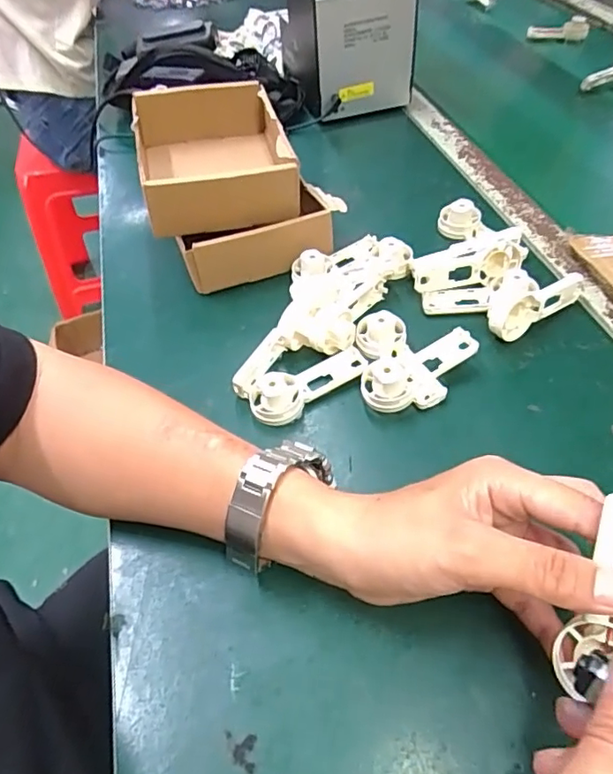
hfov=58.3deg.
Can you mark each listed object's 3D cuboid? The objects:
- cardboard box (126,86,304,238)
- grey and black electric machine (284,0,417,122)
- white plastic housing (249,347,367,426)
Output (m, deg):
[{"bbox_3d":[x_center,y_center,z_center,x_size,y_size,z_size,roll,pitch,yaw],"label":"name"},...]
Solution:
[{"bbox_3d":[-0.088,-0.218,0.516,0.128,0.065,0.175,-12,49,-6],"label":"cardboard box"},{"bbox_3d":[0.049,-0.451,0.715,0.133,0.155,0.165,-12,49,-6],"label":"grey and black electric machine"},{"bbox_3d":[0.002,-0.003,0.414,0.092,0.027,0.037,-24,51,-16],"label":"white plastic housing"}]

